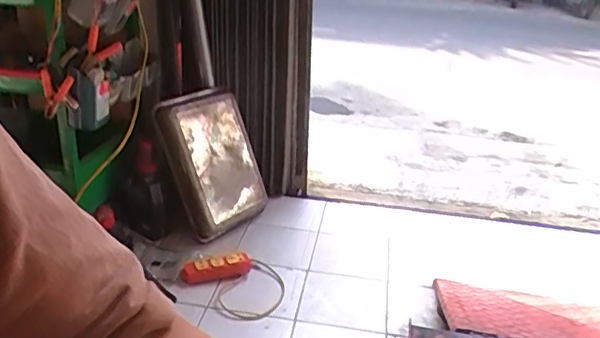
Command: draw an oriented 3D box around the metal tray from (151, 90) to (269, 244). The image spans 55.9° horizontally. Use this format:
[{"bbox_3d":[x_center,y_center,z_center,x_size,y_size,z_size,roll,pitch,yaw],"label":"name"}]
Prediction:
[{"bbox_3d":[-0.218,-0.018,1.492,0.254,0.377,0.056,-25,16,-36],"label":"metal tray"}]

